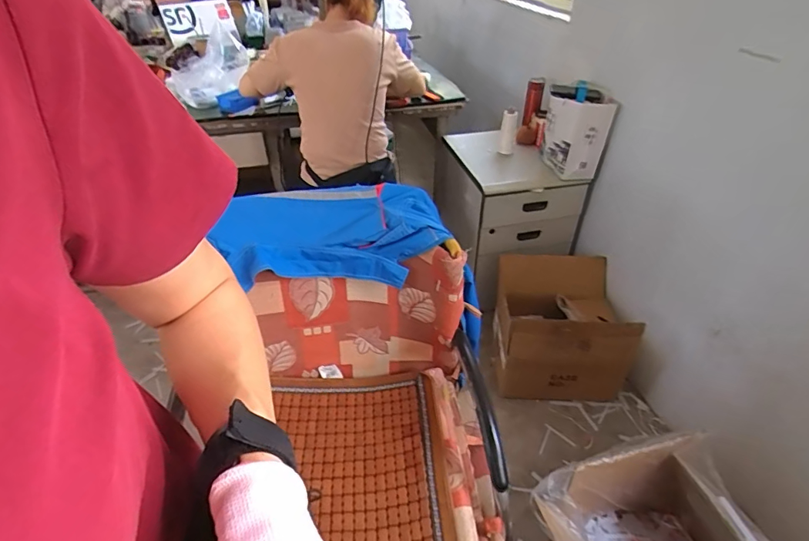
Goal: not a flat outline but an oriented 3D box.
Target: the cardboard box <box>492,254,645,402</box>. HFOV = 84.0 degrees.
[{"bbox_3d":[0.533,0.214,1.590,0.434,0.359,0.363,3,38,4],"label":"cardboard box"}]

